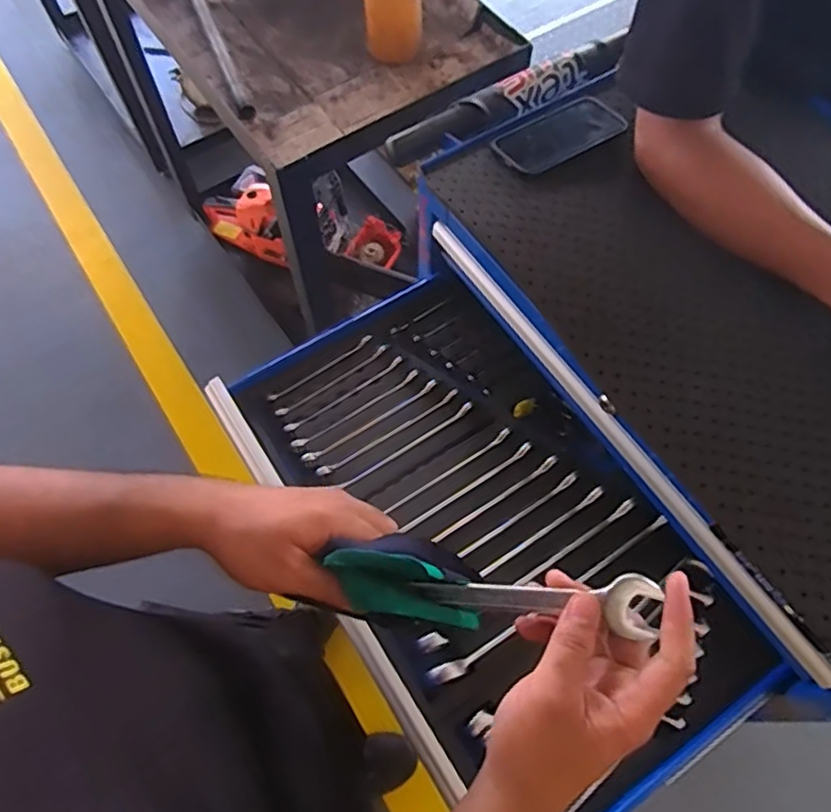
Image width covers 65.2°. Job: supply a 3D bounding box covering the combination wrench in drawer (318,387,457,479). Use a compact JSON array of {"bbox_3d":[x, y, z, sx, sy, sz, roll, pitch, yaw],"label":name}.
[{"bbox_3d":[-0.030,0.030,0.760,0.189,0.009,0.011,-29,68,-13],"label":"combination wrench in drawer"}]

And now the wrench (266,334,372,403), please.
[{"bbox_3d":[-0.116,-0.046,0.798,0.148,0.012,0.009,-32,69,-14],"label":"wrench"}]

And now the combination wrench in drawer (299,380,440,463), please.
[{"bbox_3d":[-0.053,0.017,0.765,0.180,0.008,0.012,-30,68,-13],"label":"combination wrench in drawer"}]

